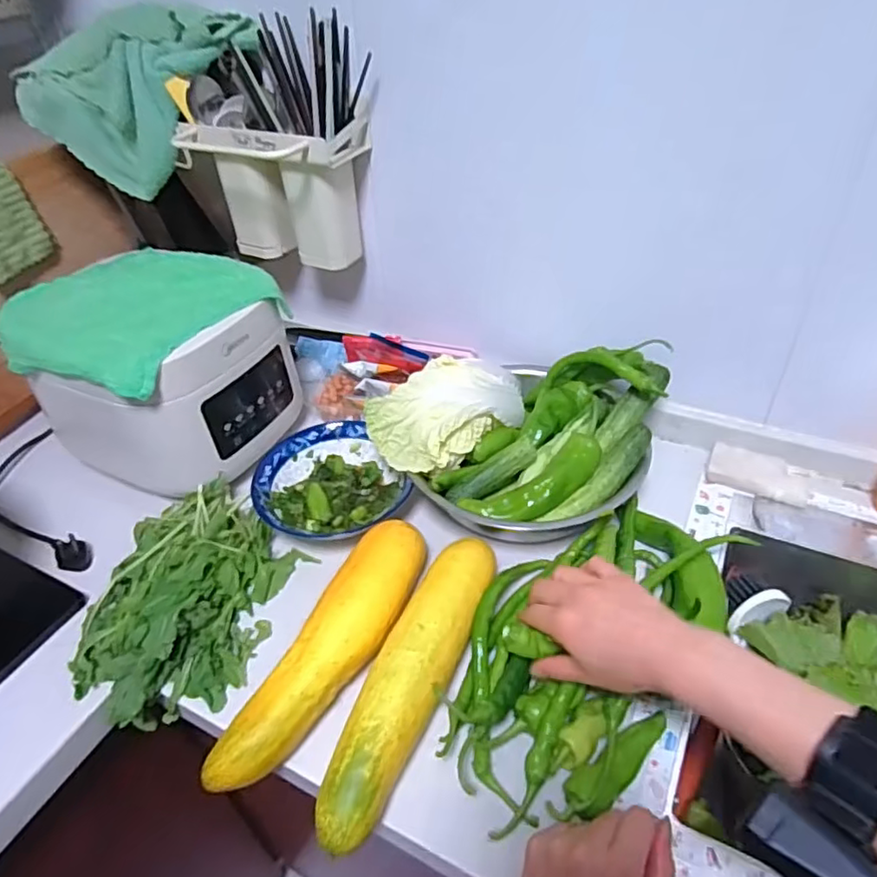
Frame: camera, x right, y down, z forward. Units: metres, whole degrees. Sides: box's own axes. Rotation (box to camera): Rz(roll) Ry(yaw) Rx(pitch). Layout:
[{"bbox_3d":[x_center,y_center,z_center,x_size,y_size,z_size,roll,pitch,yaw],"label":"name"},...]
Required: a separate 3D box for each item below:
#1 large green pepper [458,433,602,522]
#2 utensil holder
[{"bbox_3d":[0.098,0.047,0.606,0.144,0.027,0.049,-30,45,-6],"label":"large green pepper"},{"bbox_3d":[-0.191,-0.294,0.741,0.205,0.154,0.082,10,42,15],"label":"utensil holder"}]

